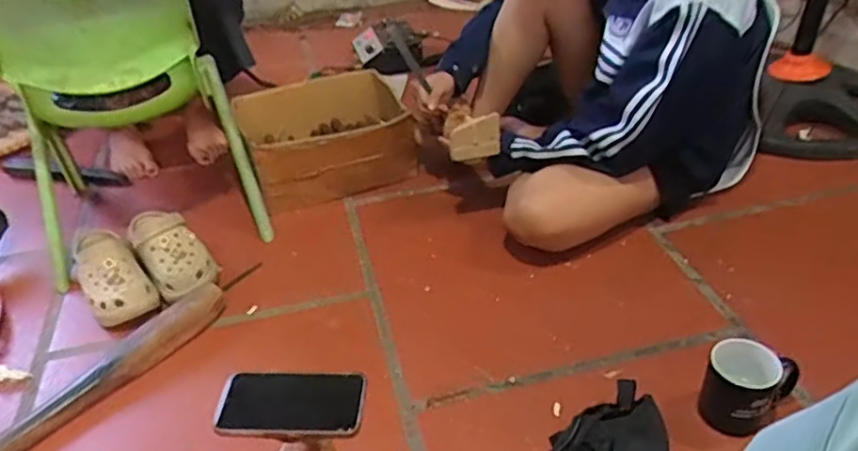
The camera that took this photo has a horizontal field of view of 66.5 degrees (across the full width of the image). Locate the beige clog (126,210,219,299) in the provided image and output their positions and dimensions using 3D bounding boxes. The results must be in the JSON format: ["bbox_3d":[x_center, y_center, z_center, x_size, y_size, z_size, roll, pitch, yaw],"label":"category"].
[{"bbox_3d":[-0.430,0.039,1.082,0.092,0.085,0.220,-29,43,-31],"label":"beige clog"}]

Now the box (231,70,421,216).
[{"bbox_3d":[-0.211,-0.182,1.321,0.315,0.157,0.272,-18,38,-19],"label":"box"}]

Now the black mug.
[{"bbox_3d":[0.390,0.204,0.812,0.094,0.102,0.083,21,43,30],"label":"black mug"}]

